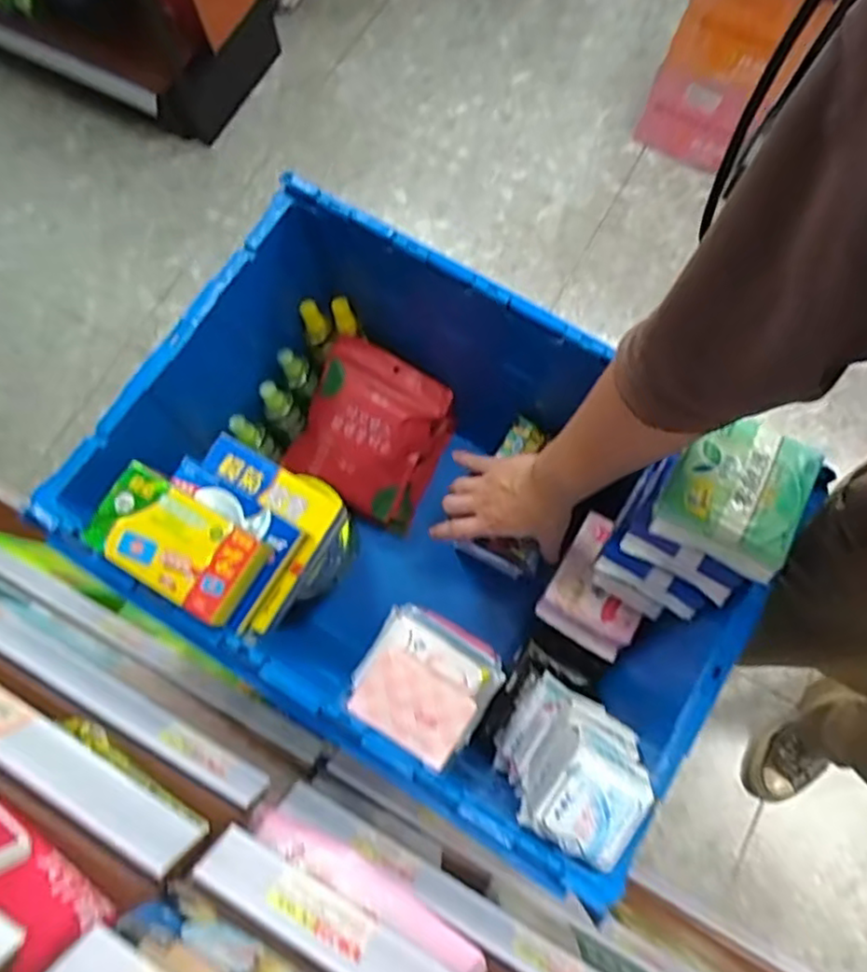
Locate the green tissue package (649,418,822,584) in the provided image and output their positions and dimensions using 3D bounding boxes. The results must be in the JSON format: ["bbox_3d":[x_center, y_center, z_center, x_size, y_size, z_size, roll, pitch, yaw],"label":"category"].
[{"bbox_3d":[0.243,0.001,0.539,0.099,0.031,0.115,27,77,8],"label":"green tissue package"}]

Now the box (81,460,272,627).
[{"bbox_3d":[-0.212,0.045,0.548,0.136,0.027,0.075,30,77,9],"label":"box"}]

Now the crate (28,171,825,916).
[{"bbox_3d":[-0.009,0.047,0.733,0.580,0.407,0.401,33,77,10],"label":"crate"}]

